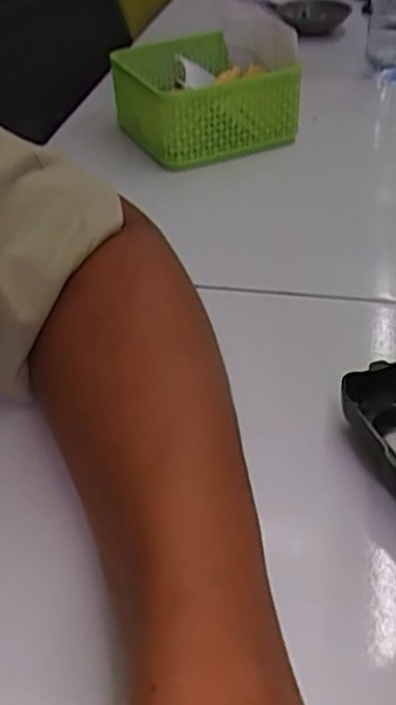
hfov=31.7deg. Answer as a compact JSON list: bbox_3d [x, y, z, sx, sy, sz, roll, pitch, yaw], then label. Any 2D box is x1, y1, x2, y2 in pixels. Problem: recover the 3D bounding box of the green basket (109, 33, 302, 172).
[{"bbox_3d":[-0.002,-0.226,0.607,0.135,0.072,0.161,-17,41,-15],"label":"green basket"}]

